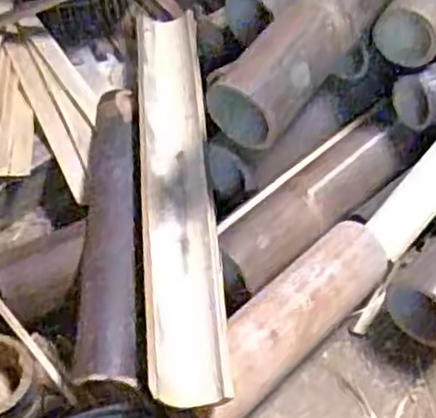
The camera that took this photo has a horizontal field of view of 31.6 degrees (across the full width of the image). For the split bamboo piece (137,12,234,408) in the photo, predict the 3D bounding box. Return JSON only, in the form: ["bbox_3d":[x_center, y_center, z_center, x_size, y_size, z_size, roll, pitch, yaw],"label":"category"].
[{"bbox_3d":[-0.040,-0.035,0.731,0.069,0.047,0.468,-3,51,-4],"label":"split bamboo piece"}]

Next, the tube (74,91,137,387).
[{"bbox_3d":[-0.104,0.022,0.723,0.051,0.047,0.338,-2,51,-4],"label":"tube"}]

